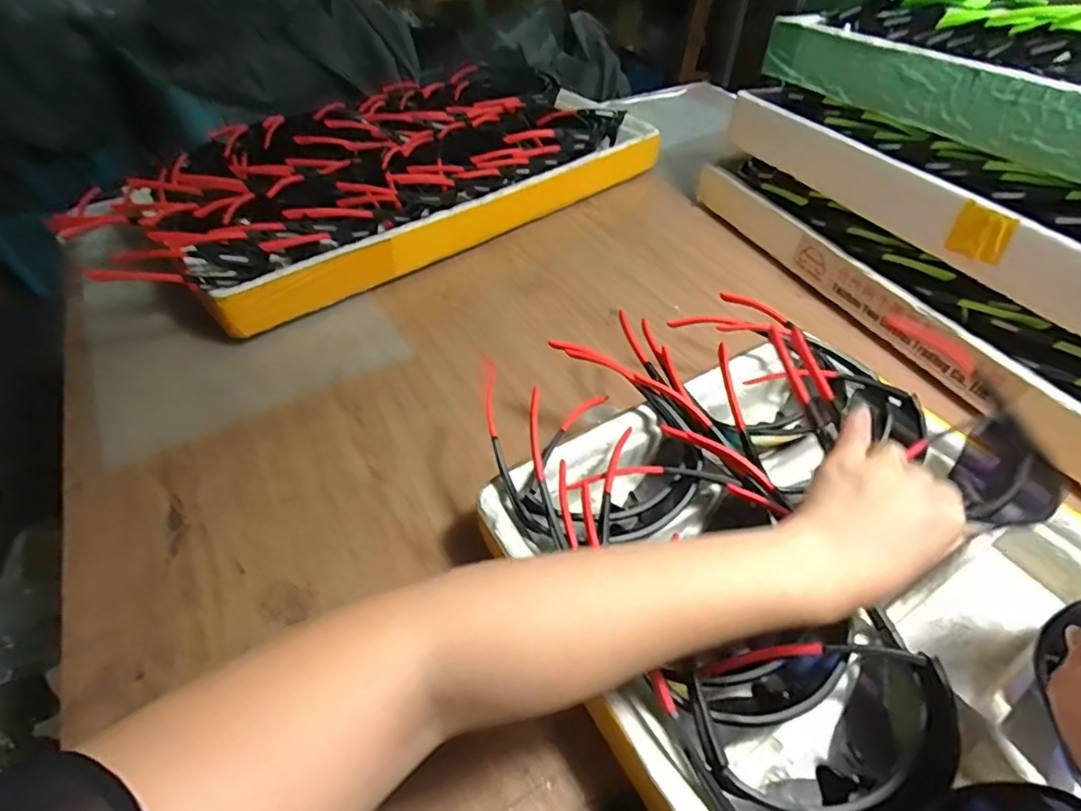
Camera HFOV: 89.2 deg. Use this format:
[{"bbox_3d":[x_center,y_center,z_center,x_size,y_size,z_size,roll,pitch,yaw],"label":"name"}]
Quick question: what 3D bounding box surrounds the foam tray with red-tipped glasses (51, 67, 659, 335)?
[{"bbox_3d":[-0.206,-0.344,0.789,0.774,0.127,0.346,-35,56,-28],"label":"foam tray with red-tipped glasses"}]

